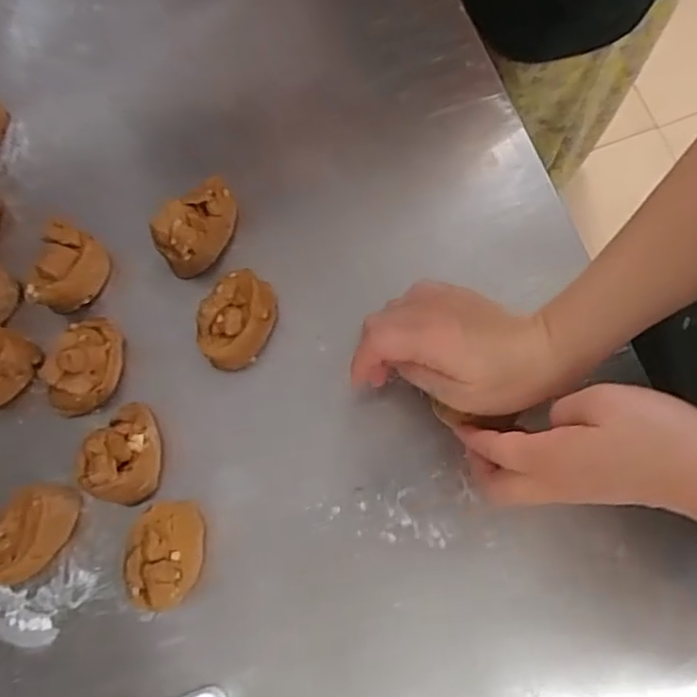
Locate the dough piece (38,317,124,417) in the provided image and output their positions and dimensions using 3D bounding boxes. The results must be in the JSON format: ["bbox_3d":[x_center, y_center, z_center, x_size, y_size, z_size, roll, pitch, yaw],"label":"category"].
[{"bbox_3d":[-0.185,0.012,0.435,0.049,0.046,0.072,26,76,6],"label":"dough piece"}]

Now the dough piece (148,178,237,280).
[{"bbox_3d":[-0.111,-0.088,0.460,0.046,0.049,0.071,43,79,10],"label":"dough piece"}]

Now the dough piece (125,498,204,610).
[{"bbox_3d":[-0.116,0.132,0.402,0.043,0.041,0.064,9,75,2],"label":"dough piece"}]

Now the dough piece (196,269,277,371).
[{"bbox_3d":[-0.078,-0.019,0.443,0.046,0.049,0.069,23,76,6],"label":"dough piece"}]

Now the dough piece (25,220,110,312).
[{"bbox_3d":[-0.200,-0.055,0.454,0.045,0.048,0.061,13,75,3],"label":"dough piece"}]

